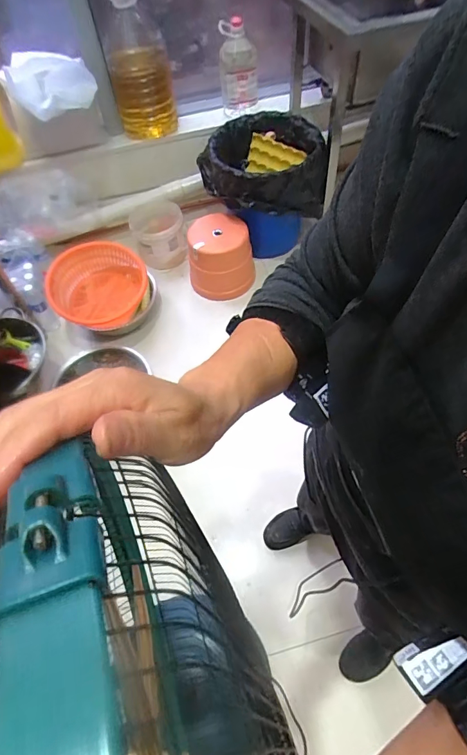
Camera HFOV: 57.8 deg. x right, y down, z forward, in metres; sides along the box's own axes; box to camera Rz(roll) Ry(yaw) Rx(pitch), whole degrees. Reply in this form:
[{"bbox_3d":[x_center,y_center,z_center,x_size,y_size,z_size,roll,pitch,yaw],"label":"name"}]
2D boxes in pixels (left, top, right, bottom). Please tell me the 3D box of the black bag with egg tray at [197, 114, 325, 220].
[{"bbox_3d":[0.099,-0.853,1.670,0.459,0.266,0.419,-12,58,-4],"label":"black bag with egg tray"}]

